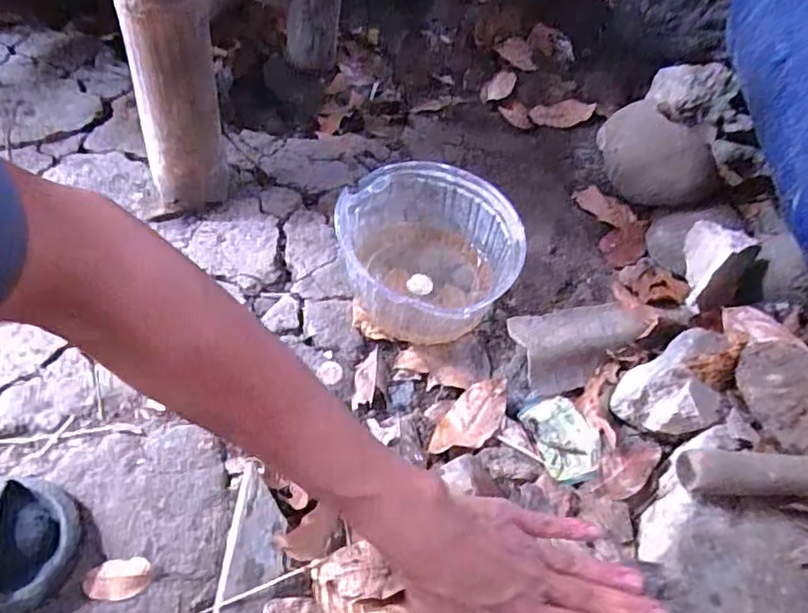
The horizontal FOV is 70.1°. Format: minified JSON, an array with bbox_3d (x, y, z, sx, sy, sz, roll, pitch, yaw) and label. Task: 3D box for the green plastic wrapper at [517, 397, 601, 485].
[{"bbox_3d":[0.146,0.120,0.531,0.053,0.006,0.082,-28,57,5],"label":"green plastic wrapper"}]

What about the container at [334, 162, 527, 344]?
[{"bbox_3d":[0.018,-0.045,0.597,0.185,0.115,0.164,31,56,16],"label":"container"}]

